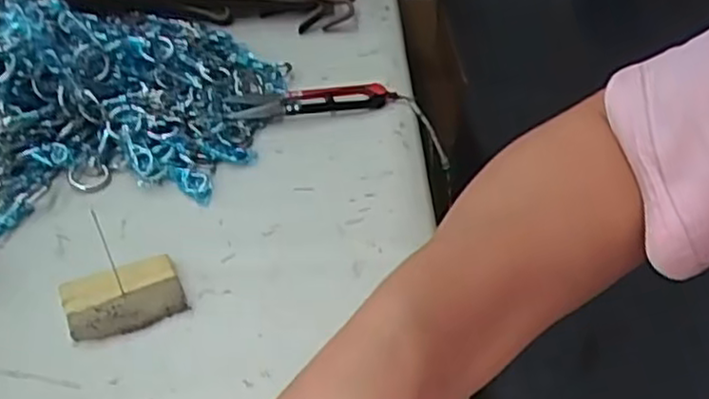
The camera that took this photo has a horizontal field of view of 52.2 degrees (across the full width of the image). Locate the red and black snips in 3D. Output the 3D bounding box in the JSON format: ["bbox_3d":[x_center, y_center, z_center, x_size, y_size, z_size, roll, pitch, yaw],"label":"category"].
[{"bbox_3d":[-0.028,-0.064,0.469,0.105,0.013,0.024,-6,40,-10],"label":"red and black snips"}]

